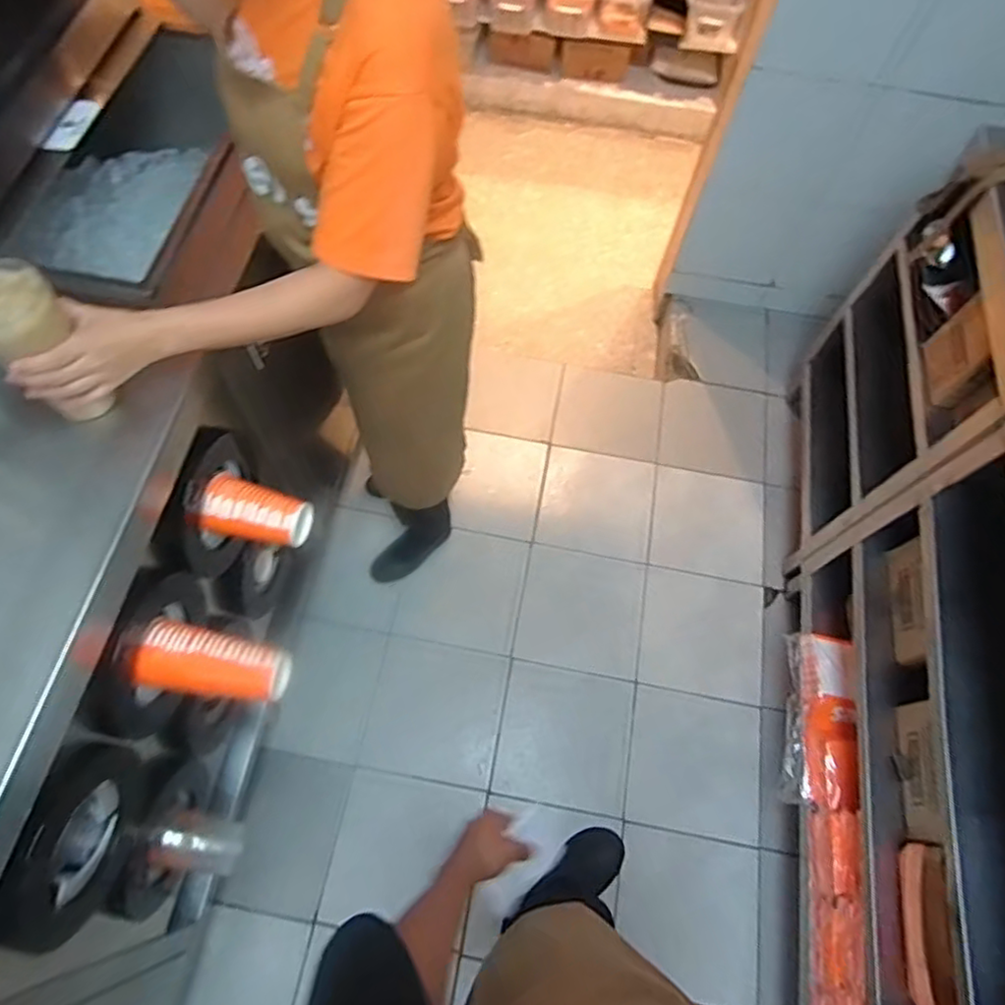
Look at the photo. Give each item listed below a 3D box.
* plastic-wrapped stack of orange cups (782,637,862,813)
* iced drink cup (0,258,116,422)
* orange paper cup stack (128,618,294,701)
[{"bbox_3d":[0.628,0.428,1.305,0.081,0.157,0.342,13,64,4],"label":"plastic-wrapped stack of orange cups"},{"bbox_3d":[-0.474,-0.160,0.674,0.082,0.168,0.079,1,64,-2],"label":"iced drink cup"},{"bbox_3d":[-0.352,0.200,0.797,0.157,0.083,0.084,9,64,2],"label":"orange paper cup stack"}]

